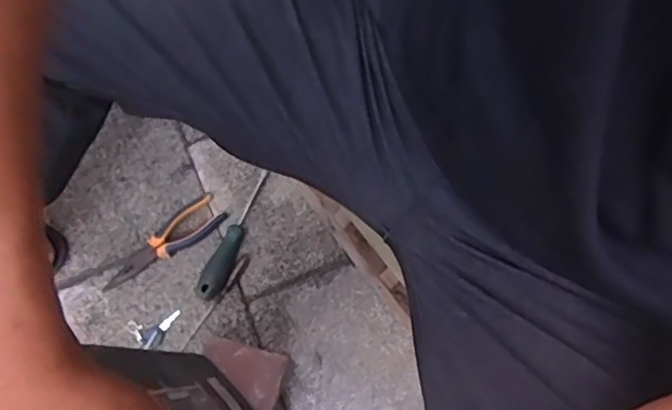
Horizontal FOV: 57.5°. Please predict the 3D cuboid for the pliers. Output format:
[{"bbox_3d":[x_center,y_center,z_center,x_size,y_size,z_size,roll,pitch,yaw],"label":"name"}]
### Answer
[{"bbox_3d":[-0.244,0.050,0.860,0.182,0.014,0.055,-34,78,-9],"label":"pliers"}]

